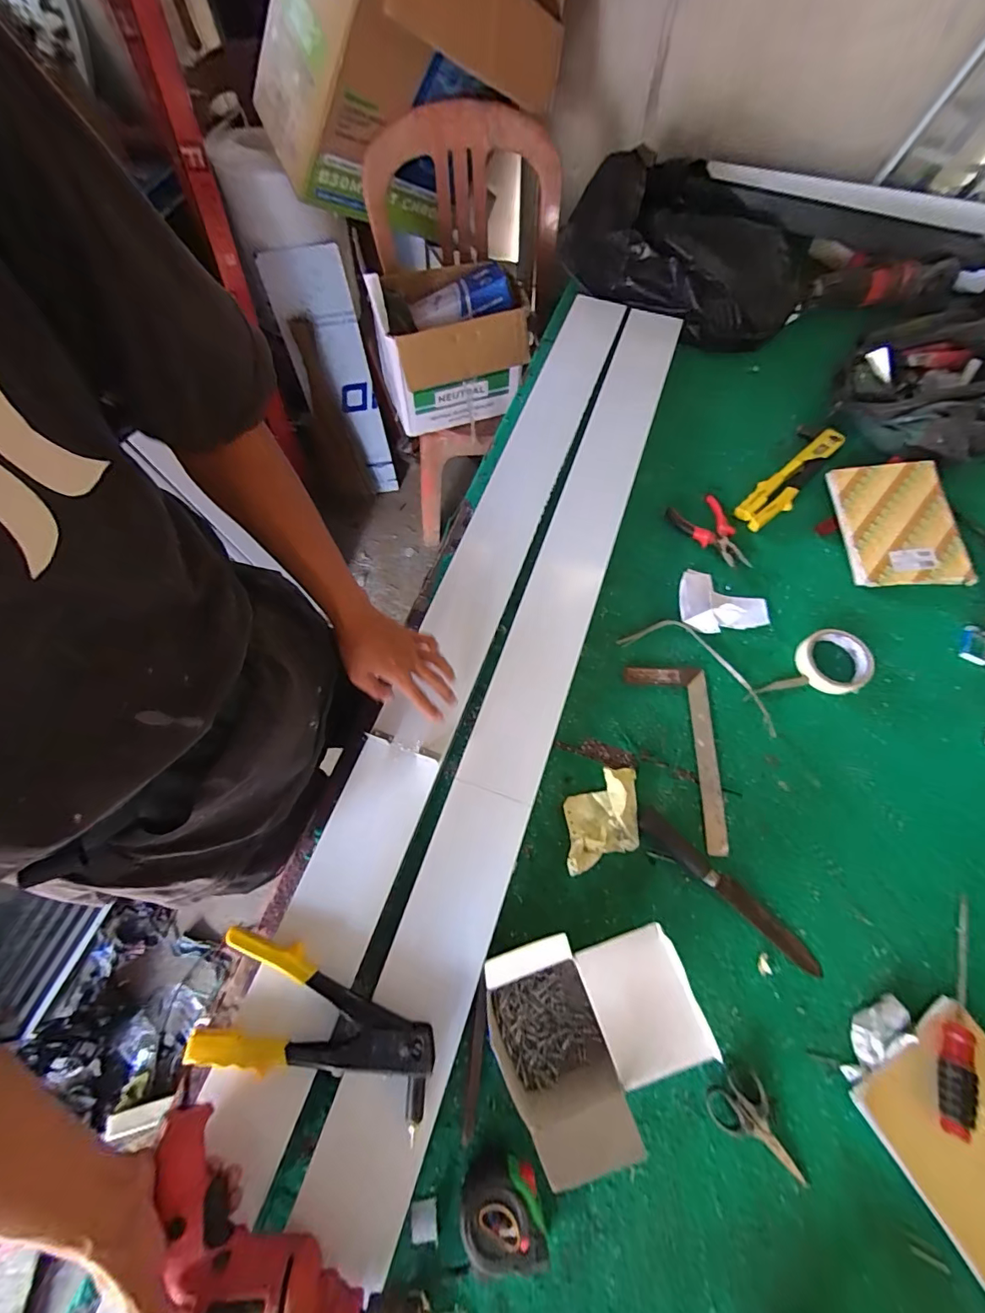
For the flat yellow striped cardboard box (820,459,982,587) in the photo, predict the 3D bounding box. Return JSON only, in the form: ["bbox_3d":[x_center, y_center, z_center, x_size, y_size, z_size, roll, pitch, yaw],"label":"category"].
[{"bbox_3d":[0.640,-0.209,0.739,0.170,0.017,0.206,-4,73,5],"label":"flat yellow striped cardboard box"}]

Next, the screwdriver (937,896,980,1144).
[{"bbox_3d":[0.510,0.380,0.508,0.030,0.030,0.232,27,71,11],"label":"screwdriver"}]

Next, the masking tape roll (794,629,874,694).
[{"bbox_3d":[0.488,0.008,0.671,0.093,0.019,0.092,0,68,0],"label":"masking tape roll"}]

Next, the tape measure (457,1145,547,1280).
[{"bbox_3d":[0.008,0.534,0.456,0.076,0.041,0.078,-13,68,-5],"label":"tape measure"}]

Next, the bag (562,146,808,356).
[{"bbox_3d":[0.358,-0.797,0.919,0.488,0.159,0.283,24,70,10],"label":"bag"}]

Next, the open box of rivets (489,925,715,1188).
[{"bbox_3d":[0.098,0.363,0.480,0.190,0.128,0.167,-18,69,-7],"label":"open box of rivets"}]

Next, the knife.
[{"bbox_3d":[0.283,0.279,0.565,0.246,0.018,0.029,40,73,15],"label":"knife"}]

